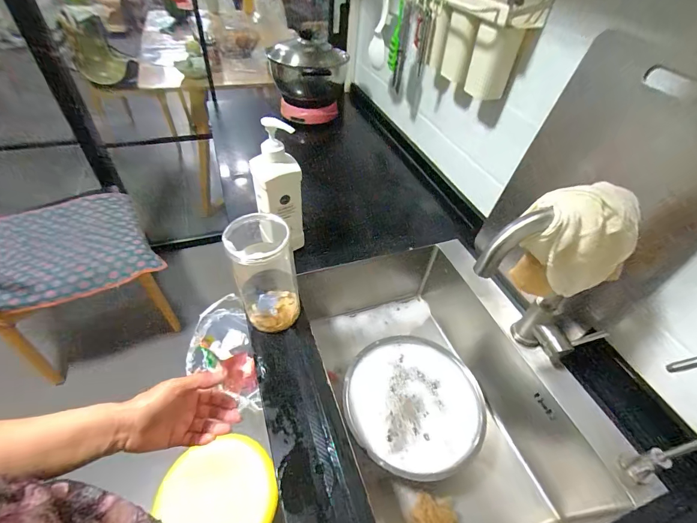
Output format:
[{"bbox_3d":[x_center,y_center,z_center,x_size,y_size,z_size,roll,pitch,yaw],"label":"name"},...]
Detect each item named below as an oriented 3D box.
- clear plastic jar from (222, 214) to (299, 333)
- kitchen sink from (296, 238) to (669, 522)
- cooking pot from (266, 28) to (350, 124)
[{"bbox_3d":[-0.140,0.024,0.578,0.098,0.194,0.099,3,46,-3],"label":"clear plastic jar"},{"bbox_3d":[0.203,0.227,0.711,0.436,0.179,0.587,-11,49,-15],"label":"kitchen sink"},{"bbox_3d":[-0.135,-0.622,1.165,0.235,0.220,0.259,1,47,-5],"label":"cooking pot"}]

